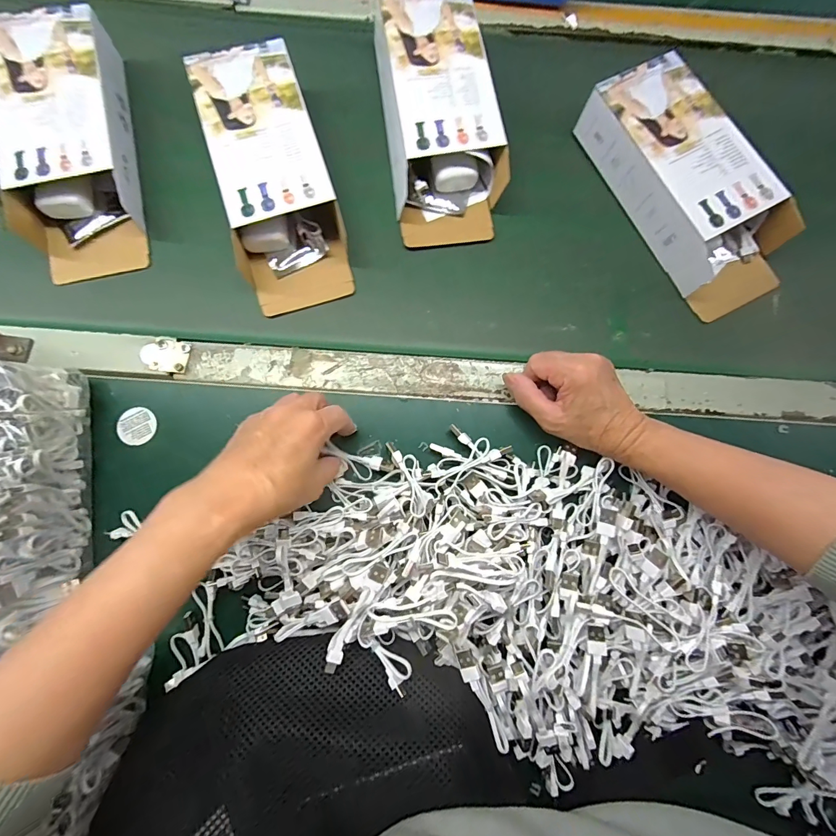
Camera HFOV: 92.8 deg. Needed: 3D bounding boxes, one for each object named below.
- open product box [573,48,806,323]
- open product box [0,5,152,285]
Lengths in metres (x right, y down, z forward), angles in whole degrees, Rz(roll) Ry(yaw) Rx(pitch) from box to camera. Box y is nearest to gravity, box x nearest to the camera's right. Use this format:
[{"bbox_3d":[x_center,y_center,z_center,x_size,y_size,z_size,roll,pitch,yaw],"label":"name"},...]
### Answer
[{"bbox_3d":[0.278,-0.235,0.407,0.108,0.065,0.253,-27,83,1],"label":"open product box"},{"bbox_3d":[-0.344,-0.268,0.391,0.111,0.060,0.251,-11,84,2],"label":"open product box"}]

